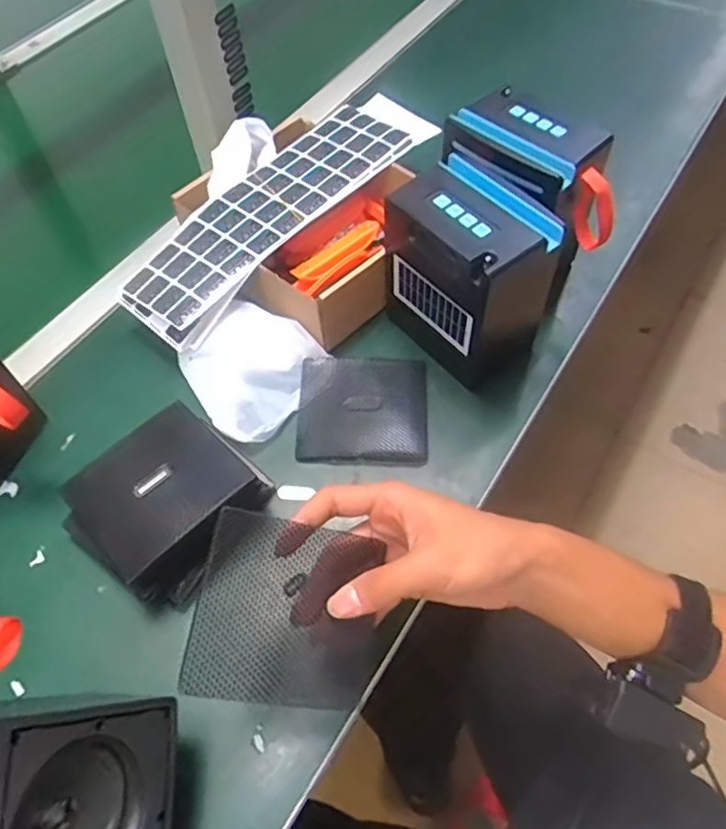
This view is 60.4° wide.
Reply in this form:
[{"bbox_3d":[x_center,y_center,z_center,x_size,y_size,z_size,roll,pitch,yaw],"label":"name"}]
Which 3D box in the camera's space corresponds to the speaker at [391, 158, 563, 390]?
[{"bbox_3d":[0.087,-0.114,0.508,0.092,0.128,0.126,-41,65,-21],"label":"speaker"}]

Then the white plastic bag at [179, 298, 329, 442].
[{"bbox_3d":[-0.090,-0.042,0.533,0.110,0.045,0.100,-37,64,-19],"label":"white plastic bag"}]

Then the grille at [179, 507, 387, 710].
[{"bbox_3d":[-0.042,0.113,0.360,0.103,0.011,0.098,17,70,-19],"label":"grille"}]

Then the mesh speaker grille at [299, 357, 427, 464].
[{"bbox_3d":[0.000,-0.004,0.530,0.107,0.012,0.101,1,58,2],"label":"mesh speaker grille"}]

